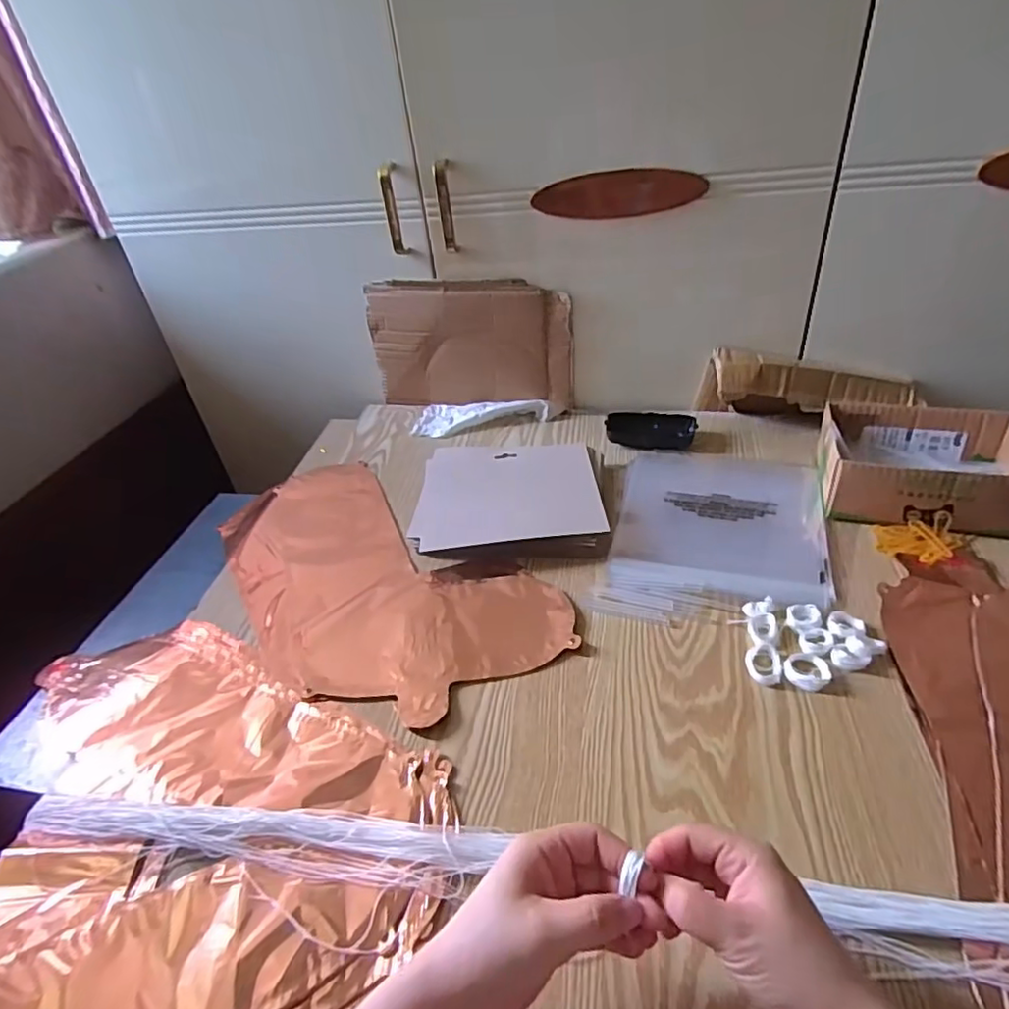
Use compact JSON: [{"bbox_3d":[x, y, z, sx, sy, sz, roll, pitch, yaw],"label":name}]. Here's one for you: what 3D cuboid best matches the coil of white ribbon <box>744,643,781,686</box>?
[{"bbox_3d":[0.211,0.129,0.499,0.026,0.009,0.034,6,40,15],"label":"coil of white ribbon"}]

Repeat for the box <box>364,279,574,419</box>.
[{"bbox_3d":[-0.046,-0.212,0.835,0.275,0.174,0.031,7,40,16],"label":"box"}]

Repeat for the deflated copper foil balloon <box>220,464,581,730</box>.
[{"bbox_3d":[-0.143,0.070,0.636,0.231,0.015,0.411,-29,43,-26],"label":"deflated copper foil balloon"}]

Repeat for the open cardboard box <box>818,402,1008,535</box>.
[{"bbox_3d":[0.427,-0.041,0.631,0.182,0.068,0.144,8,40,17],"label":"open cardboard box"}]

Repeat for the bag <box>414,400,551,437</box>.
[{"bbox_3d":[-0.033,-0.124,0.844,0.181,0.024,0.073,3,39,11],"label":"bag"}]

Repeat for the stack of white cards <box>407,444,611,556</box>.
[{"bbox_3d":[0.006,-0.014,0.692,0.200,0.031,0.175,-4,38,3],"label":"stack of white cards"}]

